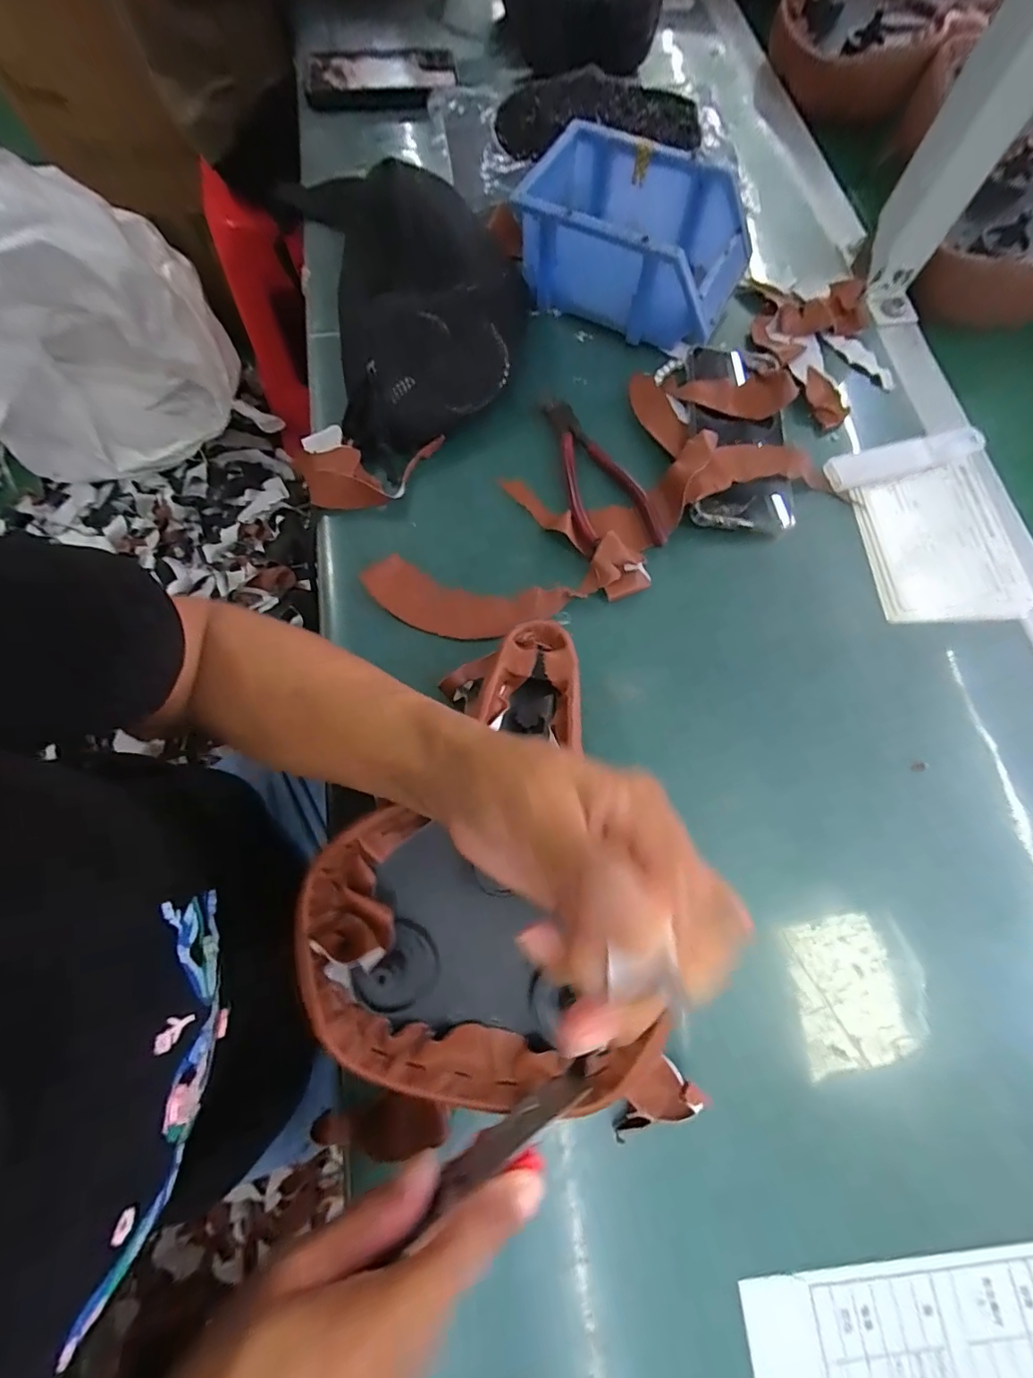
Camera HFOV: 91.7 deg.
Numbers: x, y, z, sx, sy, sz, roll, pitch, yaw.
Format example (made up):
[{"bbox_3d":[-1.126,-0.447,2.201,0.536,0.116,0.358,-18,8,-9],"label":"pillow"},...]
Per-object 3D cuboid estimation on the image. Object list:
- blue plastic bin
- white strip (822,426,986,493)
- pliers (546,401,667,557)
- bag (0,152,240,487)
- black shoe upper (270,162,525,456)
[{"bbox_3d":[0.099,-0.376,0.418,0.179,0.067,0.127,29,74,8],"label":"blue plastic bin"},{"bbox_3d":[0.302,-0.182,0.392,0.125,0.008,0.030,-18,73,-6],"label":"white strip"},{"bbox_3d":[0.059,-0.167,0.377,0.060,0.021,0.141,-16,73,-6],"label":"pliers"},{"bbox_3d":[-0.918,-0.713,0.995,0.539,0.372,0.466,37,75,10],"label":"bag"},{"bbox_3d":[-0.073,-0.311,0.398,0.170,0.066,0.244,-15,73,-6],"label":"black shoe upper"}]

